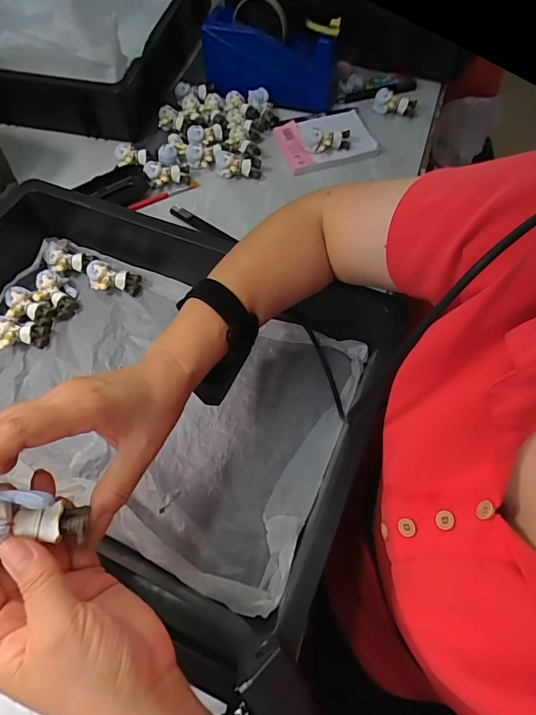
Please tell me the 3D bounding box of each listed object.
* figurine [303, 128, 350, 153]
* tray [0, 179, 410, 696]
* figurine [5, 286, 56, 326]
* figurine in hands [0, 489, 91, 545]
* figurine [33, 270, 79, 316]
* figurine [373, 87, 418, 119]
[{"bbox_3d":[0.079,-0.294,0.556,0.061,0.022,0.028,6,63,3],"label":"figurine"},{"bbox_3d":[-0.145,0.009,0.405,0.465,0.096,0.313,22,65,11],"label":"tray"},{"bbox_3d":[-0.275,-0.057,0.473,0.056,0.019,0.035,25,66,13],"label":"figurine"},{"bbox_3d":[-0.125,0.083,0.217,0.057,0.016,0.024,19,58,-29],"label":"figurine in hands"},{"bbox_3d":[-0.250,-0.076,0.488,0.041,0.025,0.060,-35,68,-16],"label":"figurine"},{"bbox_3d":[0.181,-0.360,0.588,0.059,0.023,0.034,11,63,6],"label":"figurine"}]

